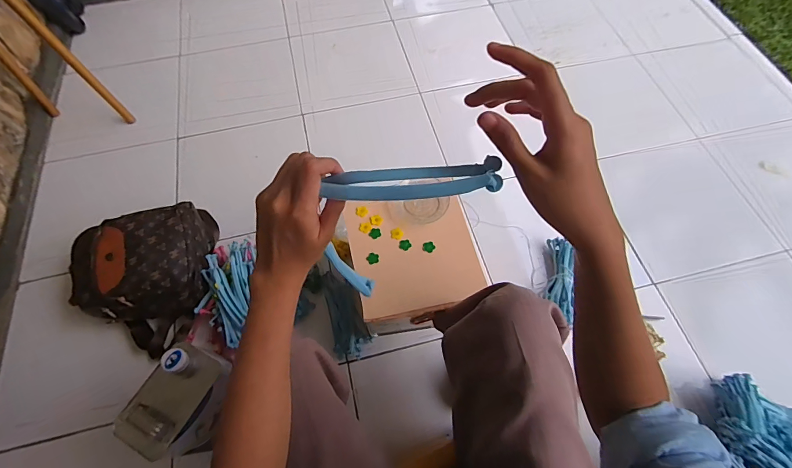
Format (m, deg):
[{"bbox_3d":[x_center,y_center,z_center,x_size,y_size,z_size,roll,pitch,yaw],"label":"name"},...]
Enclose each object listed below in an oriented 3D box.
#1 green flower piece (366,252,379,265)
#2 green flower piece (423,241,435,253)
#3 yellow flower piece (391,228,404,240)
[{"bbox_3d":[-0.045,0.047,0.717,0.024,0.004,0.022,0,63,0],"label":"green flower piece"},{"bbox_3d":[0.064,0.025,0.726,0.023,0.004,0.023,0,63,0],"label":"green flower piece"},{"bbox_3d":[0.001,-0.001,0.745,0.024,0.004,0.023,9,63,5],"label":"yellow flower piece"}]

